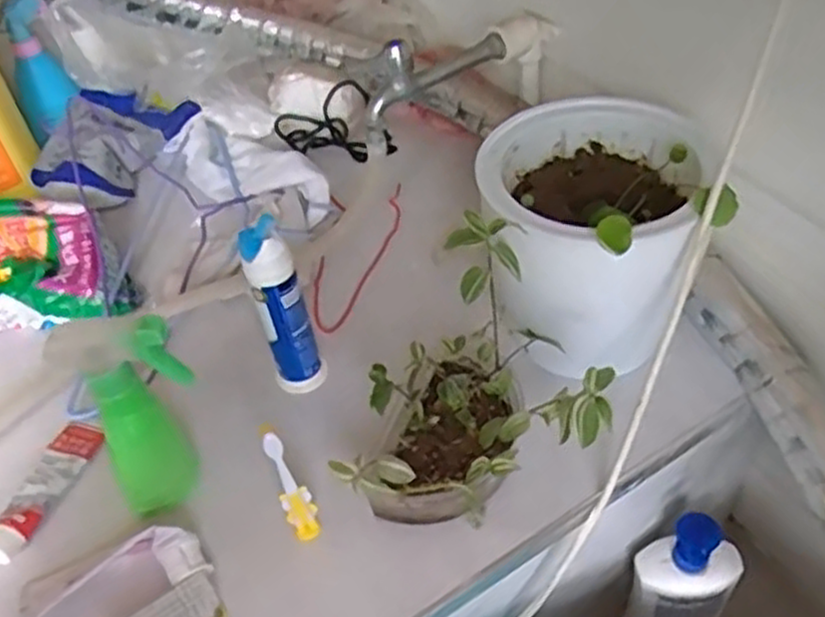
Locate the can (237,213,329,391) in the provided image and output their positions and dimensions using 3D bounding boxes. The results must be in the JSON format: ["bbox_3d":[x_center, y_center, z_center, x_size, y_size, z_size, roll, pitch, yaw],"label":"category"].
[{"bbox_3d":[-0.104,0.005,0.646,0.039,0.165,0.034,-12,46,-5],"label":"can"}]

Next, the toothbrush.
[{"bbox_3d":[-0.084,0.124,0.549,0.021,0.142,0.020,-19,47,-11],"label":"toothbrush"}]

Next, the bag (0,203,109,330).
[{"bbox_3d":[-0.409,-0.043,0.762,0.198,0.087,0.139,-20,47,-12],"label":"bag"}]

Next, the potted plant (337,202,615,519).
[{"bbox_3d":[0.050,0.052,0.564,0.172,0.153,0.164,10,48,16],"label":"potted plant"}]

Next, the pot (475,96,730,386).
[{"bbox_3d":[0.137,-0.056,0.636,0.163,0.143,0.191,2,47,9],"label":"pot"}]

